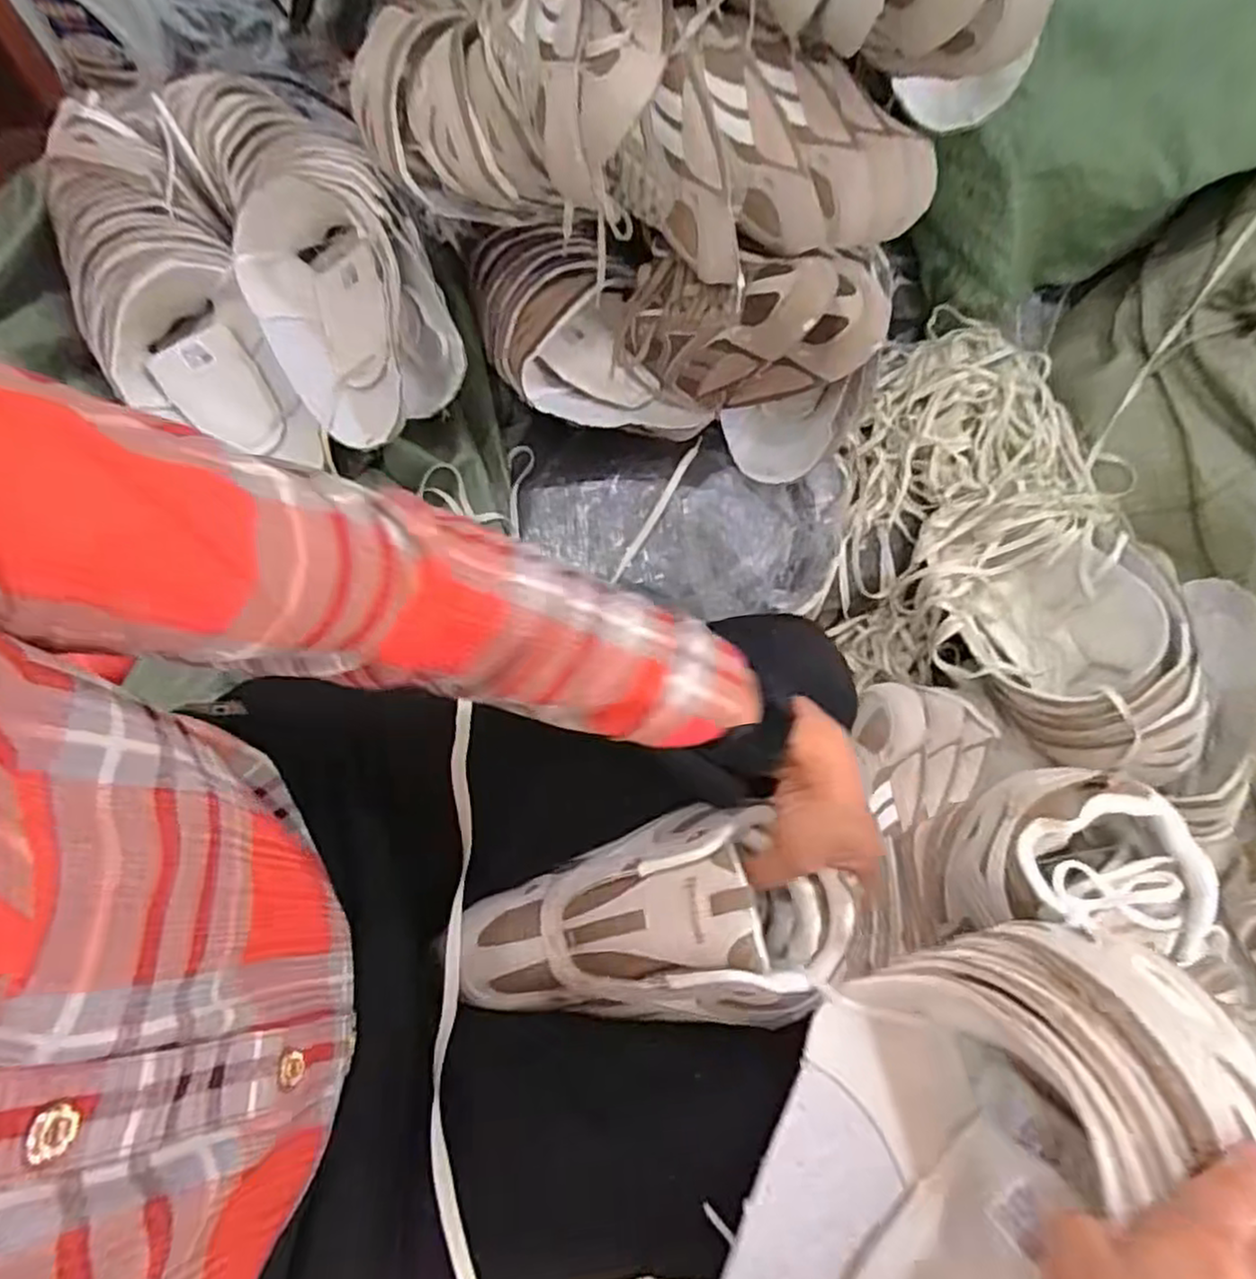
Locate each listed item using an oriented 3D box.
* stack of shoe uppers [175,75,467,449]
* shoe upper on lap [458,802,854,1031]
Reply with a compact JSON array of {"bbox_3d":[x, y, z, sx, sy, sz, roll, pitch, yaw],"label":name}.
[{"bbox_3d":[-0.307,-0.401,0.687,0.167,0.121,0.451,-24,72,-8],"label":"stack of shoe uppers"},{"bbox_3d":[0.007,0.167,0.416,0.228,0.076,0.124,-11,70,12],"label":"shoe upper on lap"}]

